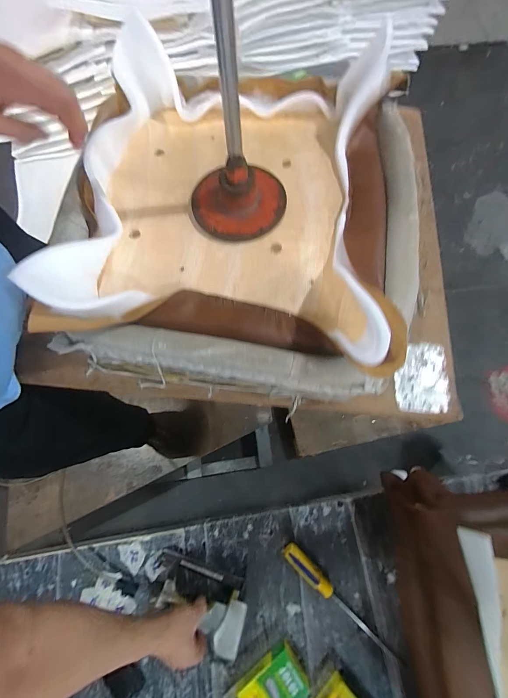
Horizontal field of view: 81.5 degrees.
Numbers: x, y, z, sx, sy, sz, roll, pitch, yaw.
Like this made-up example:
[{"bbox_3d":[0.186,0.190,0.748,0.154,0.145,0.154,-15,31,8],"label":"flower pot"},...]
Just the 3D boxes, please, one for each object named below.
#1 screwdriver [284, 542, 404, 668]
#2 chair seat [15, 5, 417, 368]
[{"bbox_3d":[0.168,0.492,0.569,0.269,0.027,0.033,41,76,12],"label":"screwdriver"},{"bbox_3d":[-0.020,-0.229,0.444,0.438,0.097,0.500,6,71,2],"label":"chair seat"}]

